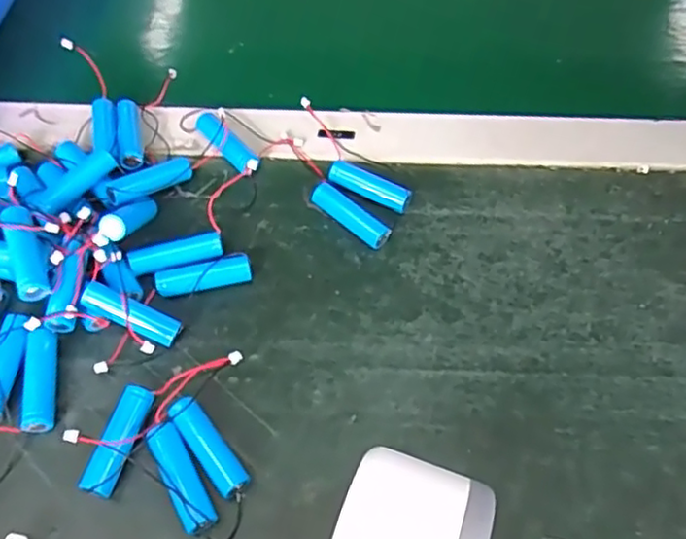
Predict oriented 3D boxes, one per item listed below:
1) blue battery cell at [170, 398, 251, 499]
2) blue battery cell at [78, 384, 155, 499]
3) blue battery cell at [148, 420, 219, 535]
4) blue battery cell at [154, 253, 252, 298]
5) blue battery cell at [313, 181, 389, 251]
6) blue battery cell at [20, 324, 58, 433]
[{"bbox_3d":[-0.063,0.083,0.300,0.016,0.012,0.051,-35,65,-20],"label":"blue battery cell"},{"bbox_3d":[-0.104,0.080,0.299,0.015,0.015,0.051,15,59,8],"label":"blue battery cell"},{"bbox_3d":[-0.073,0.094,0.291,0.014,0.014,0.050,-26,62,-16],"label":"blue battery cell"},{"bbox_3d":[-0.075,0.005,0.346,0.050,0.014,0.013,-12,59,-8],"label":"blue battery cell"},{"bbox_3d":[0.004,-0.030,0.370,0.050,0.013,0.015,36,64,19],"label":"blue battery cell"},{"bbox_3d":[-0.148,0.054,0.313,0.014,0.014,0.049,-10,59,-7],"label":"blue battery cell"}]

